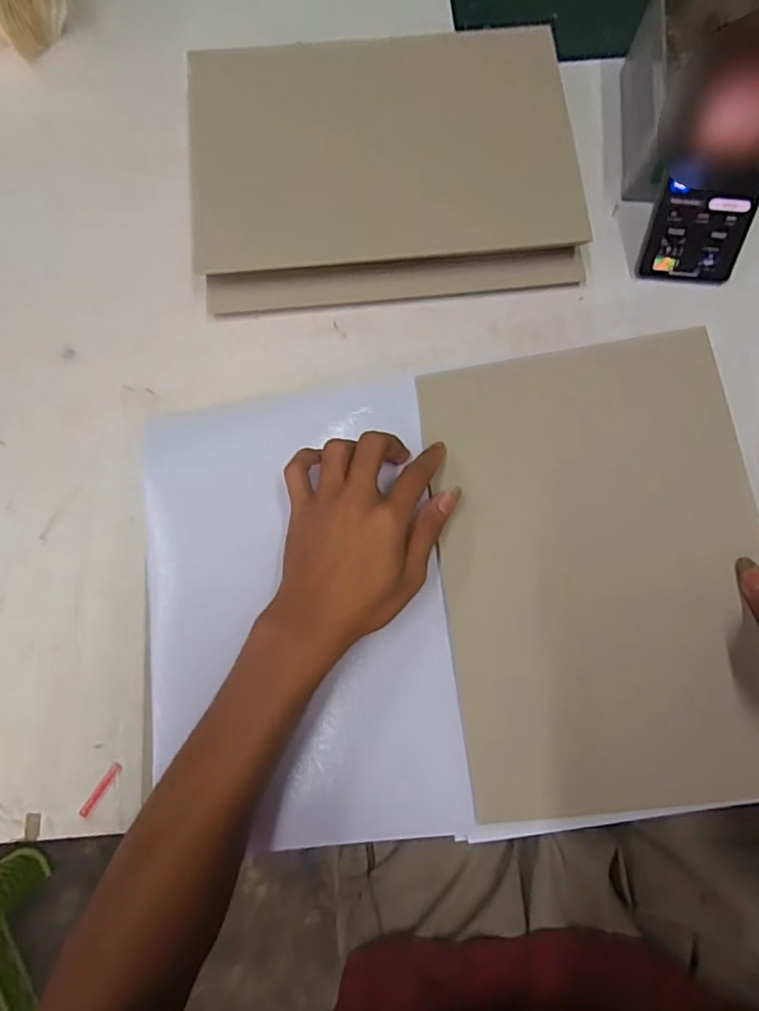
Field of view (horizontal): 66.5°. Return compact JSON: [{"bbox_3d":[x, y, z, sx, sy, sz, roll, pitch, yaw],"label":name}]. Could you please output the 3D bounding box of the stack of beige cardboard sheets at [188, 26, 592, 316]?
[{"bbox_3d":[0.001,-0.278,0.474,0.312,0.056,0.207,-6,77,-1],"label":"stack of beige cardboard sheets"}]

